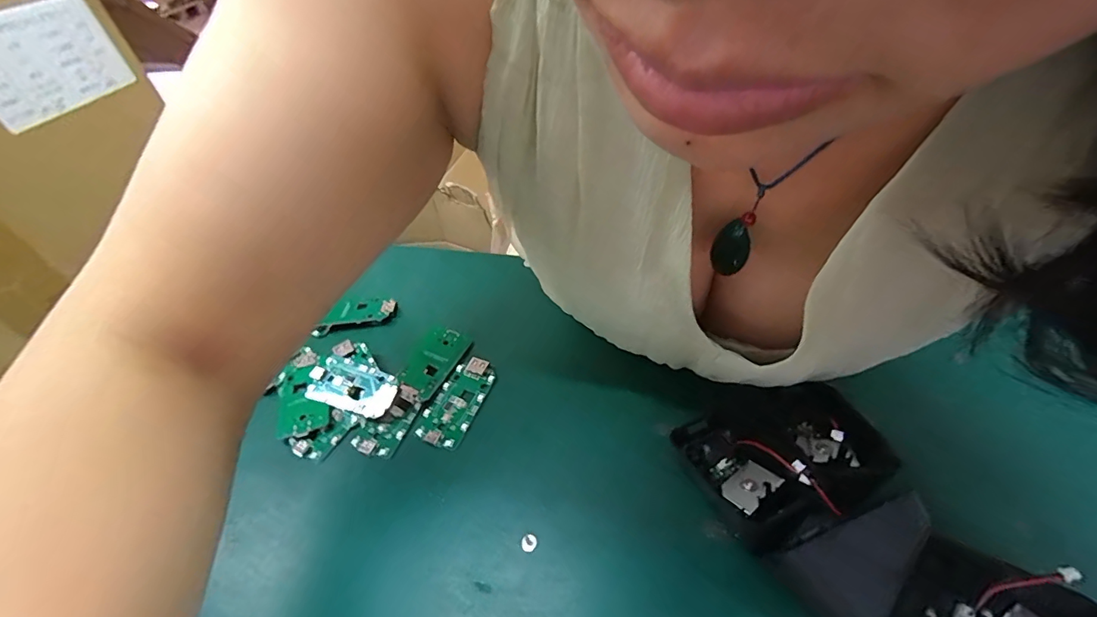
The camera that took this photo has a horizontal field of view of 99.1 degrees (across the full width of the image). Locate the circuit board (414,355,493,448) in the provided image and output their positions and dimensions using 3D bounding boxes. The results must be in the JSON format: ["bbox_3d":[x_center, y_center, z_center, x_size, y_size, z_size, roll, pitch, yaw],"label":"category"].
[{"bbox_3d":[-0.058,0.058,0.301,0.031,0.010,0.062,15,48,21],"label":"circuit board"}]

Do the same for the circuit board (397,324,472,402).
[{"bbox_3d":[-0.080,0.036,0.325,0.031,0.007,0.058,13,48,20],"label":"circuit board"}]

